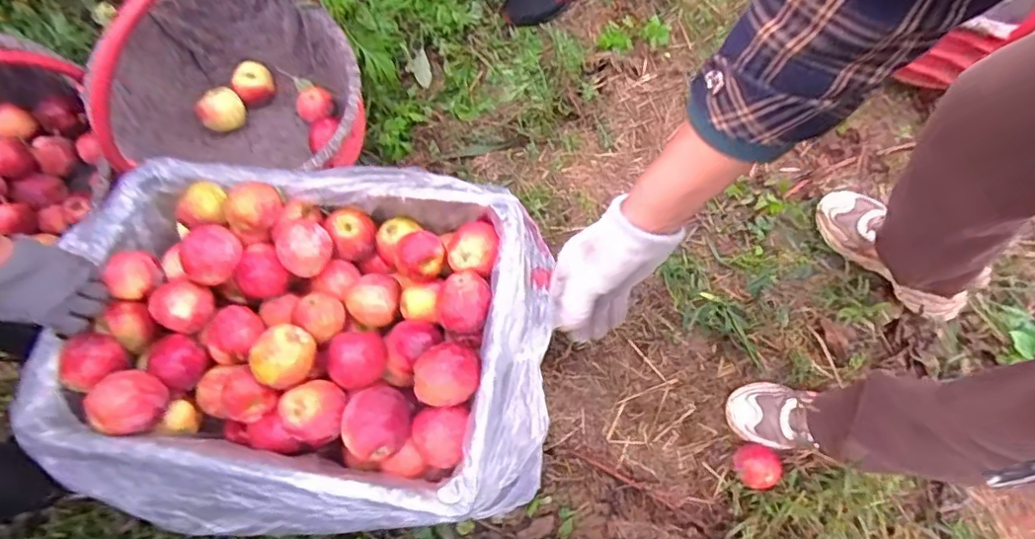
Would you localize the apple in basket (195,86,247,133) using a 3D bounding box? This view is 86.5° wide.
[{"bbox_3d":[-0.512,-0.275,0.956,0.077,0.070,0.063,-34,73,-3],"label":"apple in basket"}]

